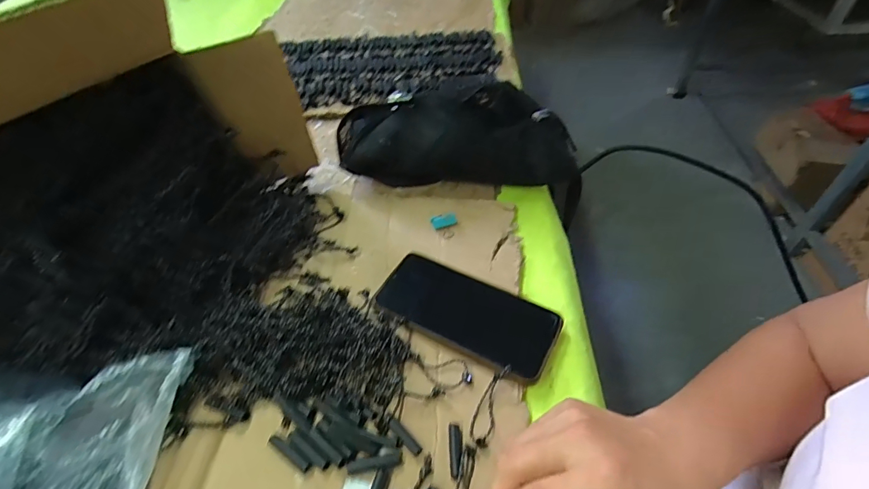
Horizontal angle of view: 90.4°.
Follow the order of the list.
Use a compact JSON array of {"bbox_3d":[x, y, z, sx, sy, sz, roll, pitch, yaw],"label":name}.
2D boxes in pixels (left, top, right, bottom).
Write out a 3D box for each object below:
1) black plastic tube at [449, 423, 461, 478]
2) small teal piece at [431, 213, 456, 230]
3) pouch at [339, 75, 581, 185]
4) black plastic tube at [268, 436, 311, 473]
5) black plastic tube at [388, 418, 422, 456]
[{"bbox_3d":[0.015,0.150,0.315,0.009,0.005,0.036,-1,48,2],"label":"black plastic tube"},{"bbox_3d":[0.011,-0.026,0.471,0.028,0.009,0.017,-14,49,-10],"label":"small teal piece"},{"bbox_3d":[0.025,-0.125,0.503,0.275,0.095,0.077,0,48,3],"label":"pouch"},{"bbox_3d":[-0.106,0.150,0.312,0.038,0.007,0.007,25,53,23],"label":"black plastic tube"},{"bbox_3d":[-0.022,0.143,0.321,0.008,0.005,0.031,-37,56,-27],"label":"black plastic tube"}]

